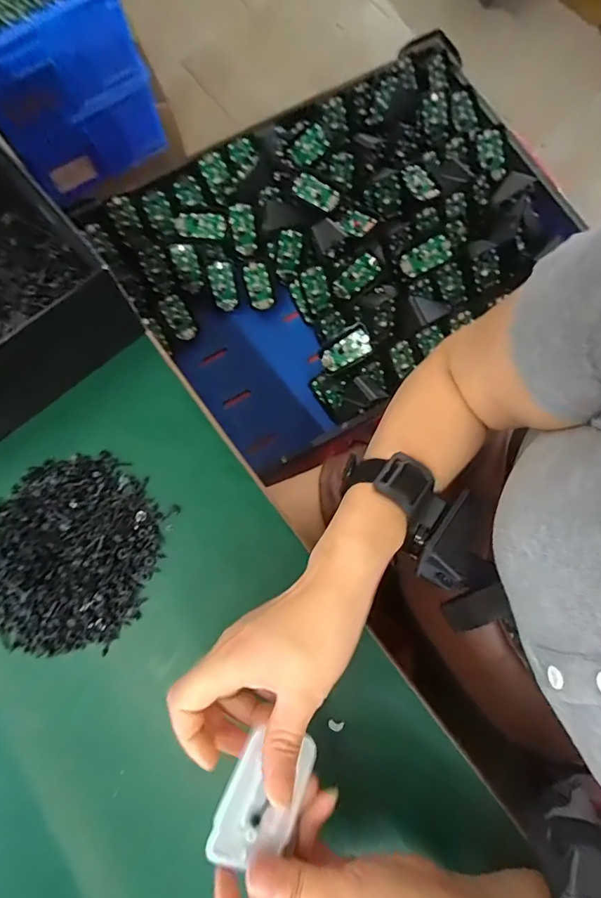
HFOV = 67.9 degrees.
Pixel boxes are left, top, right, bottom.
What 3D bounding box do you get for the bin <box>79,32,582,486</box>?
[{"bbox_3d":[0.063,-0.269,0.618,0.543,0.116,0.404,-35,79,-7],"label":"bin"}]

